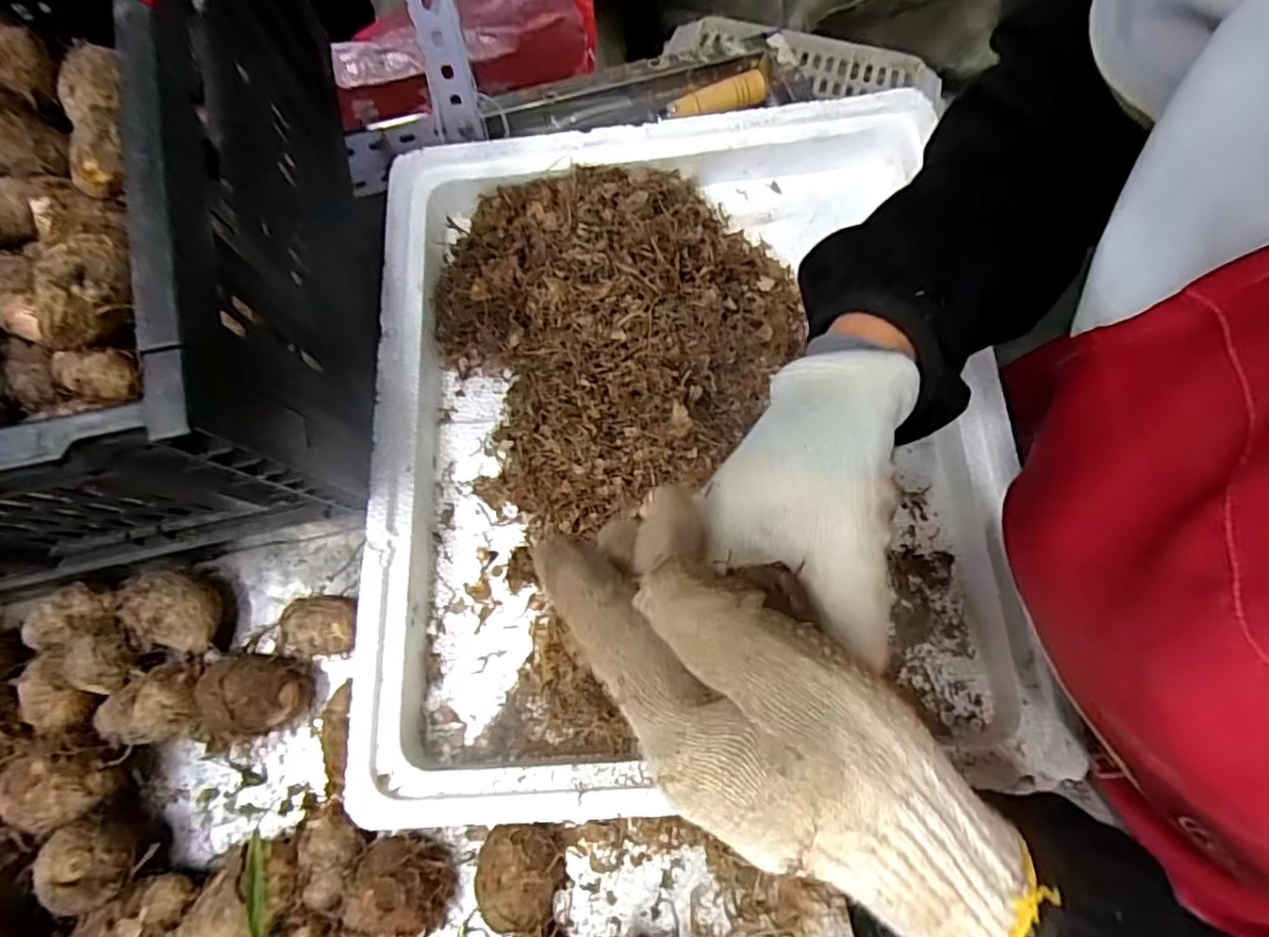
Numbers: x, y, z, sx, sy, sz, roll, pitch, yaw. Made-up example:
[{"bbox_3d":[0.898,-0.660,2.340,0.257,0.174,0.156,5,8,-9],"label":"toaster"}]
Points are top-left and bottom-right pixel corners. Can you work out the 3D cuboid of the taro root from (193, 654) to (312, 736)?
[{"bbox_3d":[-0.224,0.134,0.383,0.048,0.044,0.048,-3,71,0],"label":"taro root"}]

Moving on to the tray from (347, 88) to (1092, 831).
[{"bbox_3d":[0.026,-0.029,0.405,0.374,0.062,0.432,-4,71,0],"label":"tray"}]

